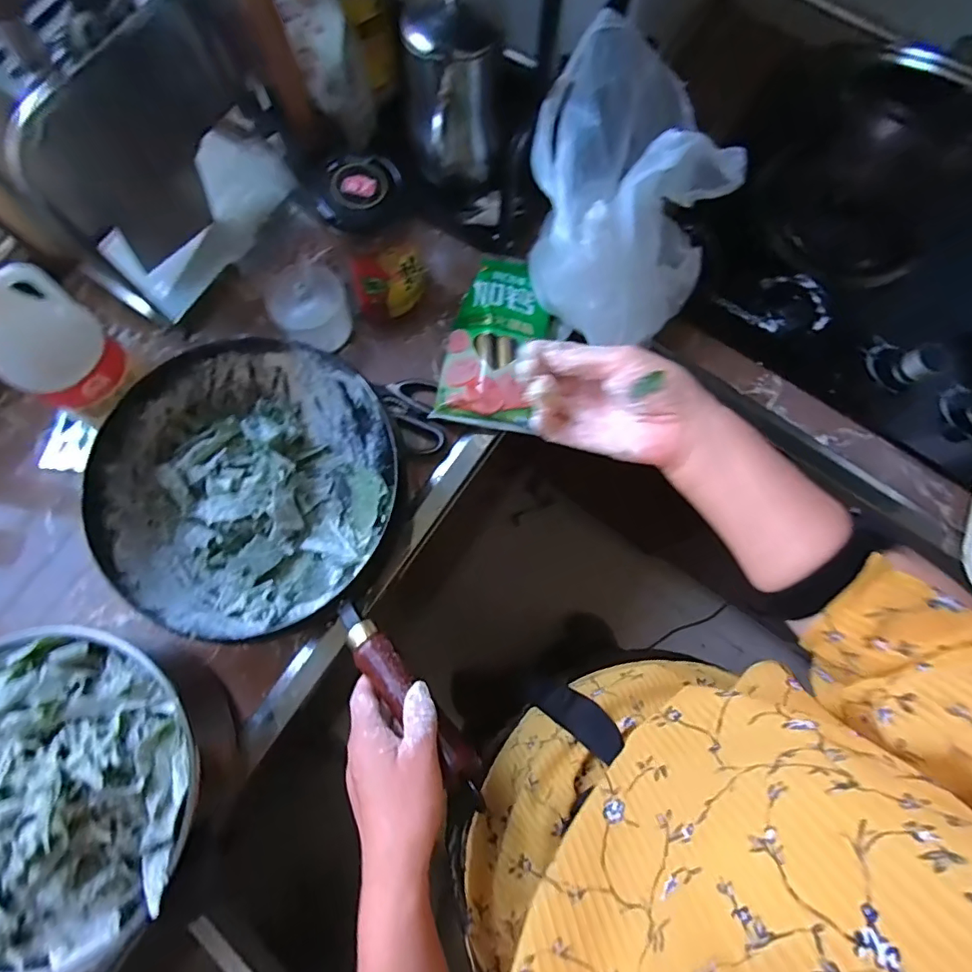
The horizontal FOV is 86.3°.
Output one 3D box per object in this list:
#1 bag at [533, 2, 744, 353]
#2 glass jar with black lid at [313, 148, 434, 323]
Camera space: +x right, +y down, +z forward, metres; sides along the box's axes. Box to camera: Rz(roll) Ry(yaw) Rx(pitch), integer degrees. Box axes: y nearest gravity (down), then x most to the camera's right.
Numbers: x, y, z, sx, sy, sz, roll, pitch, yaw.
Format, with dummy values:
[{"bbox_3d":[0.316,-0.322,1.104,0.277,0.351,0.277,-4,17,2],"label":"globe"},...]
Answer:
[{"bbox_3d":[0.134,-0.273,0.521,0.191,0.181,0.206,32,78,6],"label":"bag"},{"bbox_3d":[-0.109,-0.243,0.532,0.091,0.155,0.087,0,77,-1],"label":"glass jar with black lid"}]

